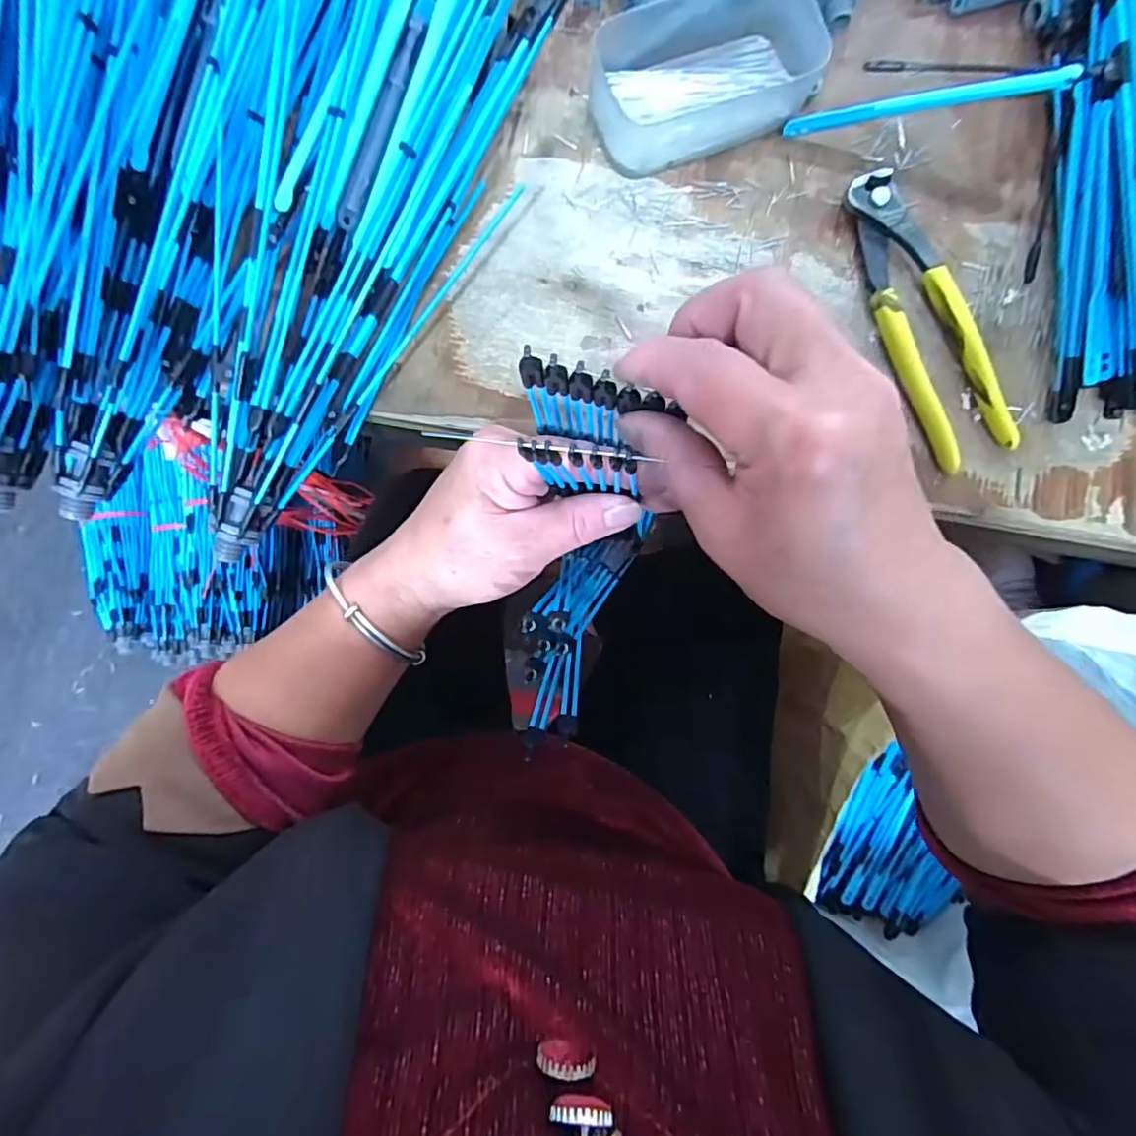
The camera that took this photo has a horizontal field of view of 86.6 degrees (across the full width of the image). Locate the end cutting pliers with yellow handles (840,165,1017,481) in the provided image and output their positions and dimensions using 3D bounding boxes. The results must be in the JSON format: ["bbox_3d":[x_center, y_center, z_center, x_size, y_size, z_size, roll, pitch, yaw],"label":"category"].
[{"bbox_3d":[0.191,-0.135,0.325,0.044,0.011,0.162,-24,88,-4],"label":"end cutting pliers with yellow handles"}]

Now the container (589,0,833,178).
[{"bbox_3d":[0.070,-0.264,0.319,0.115,0.034,0.074,-18,87,-4],"label":"container"}]

